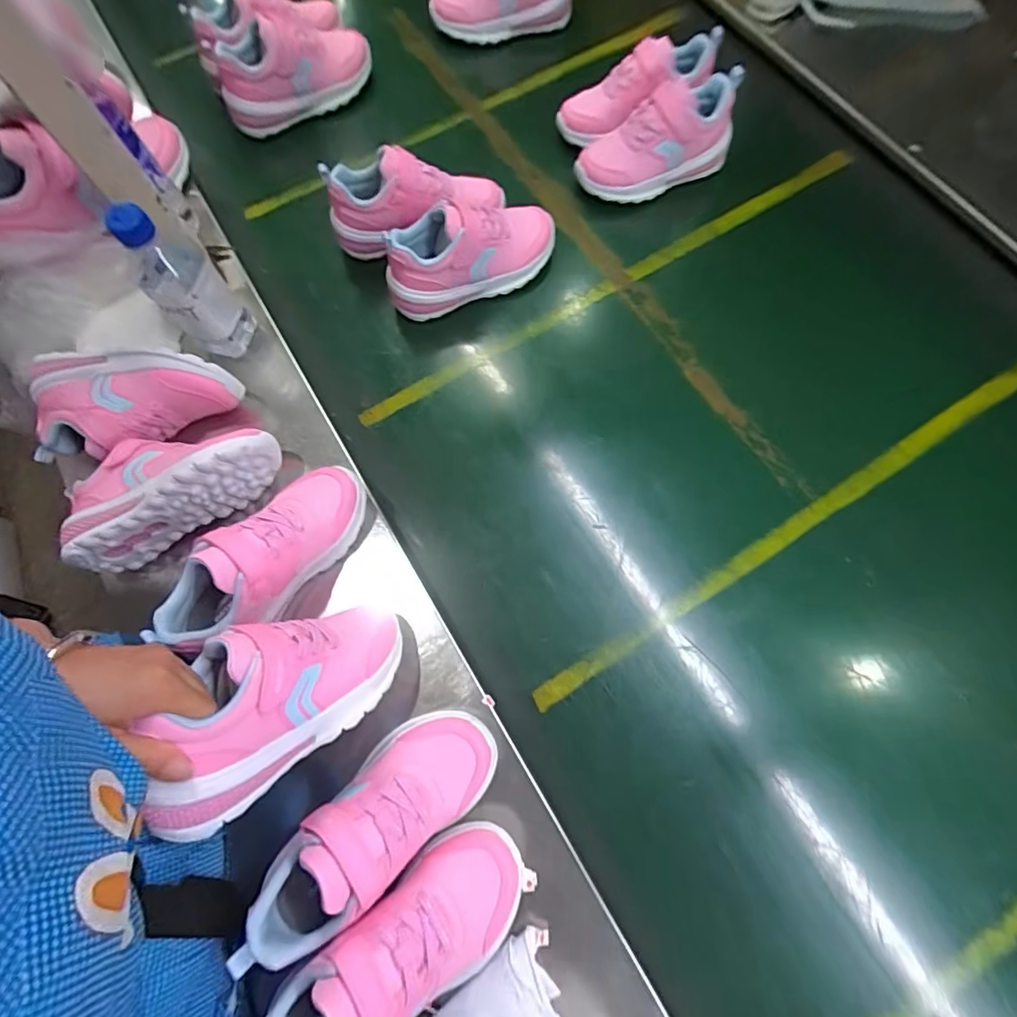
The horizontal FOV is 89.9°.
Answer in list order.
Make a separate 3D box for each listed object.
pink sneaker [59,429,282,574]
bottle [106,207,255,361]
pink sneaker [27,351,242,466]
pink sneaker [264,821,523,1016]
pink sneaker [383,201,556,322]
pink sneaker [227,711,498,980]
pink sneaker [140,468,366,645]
[{"bbox_3d":[-0.319,-0.031,0.481,0.194,0.077,0.090,-30,73,-6],"label":"pink sneaker"},{"bbox_3d":[-0.321,-0.223,0.502,0.065,0.148,0.075,-42,75,-9],"label":"bottle"},{"bbox_3d":[-0.374,-0.098,0.499,0.191,0.063,0.095,3,73,4],"label":"pink sneaker"},{"bbox_3d":[-0.076,0.317,0.356,0.206,0.075,0.086,-31,72,-23],"label":"pink sneaker"},{"bbox_3d":[-0.042,-0.292,0.599,0.207,0.112,0.077,-15,72,-1],"label":"pink sneaker"},{"bbox_3d":[-0.100,0.237,0.384,0.201,0.073,0.077,-38,73,-23],"label":"pink sneaker"},{"bbox_3d":[-0.210,0.037,0.444,0.074,0.082,0.197,36,78,13],"label":"pink sneaker"}]

